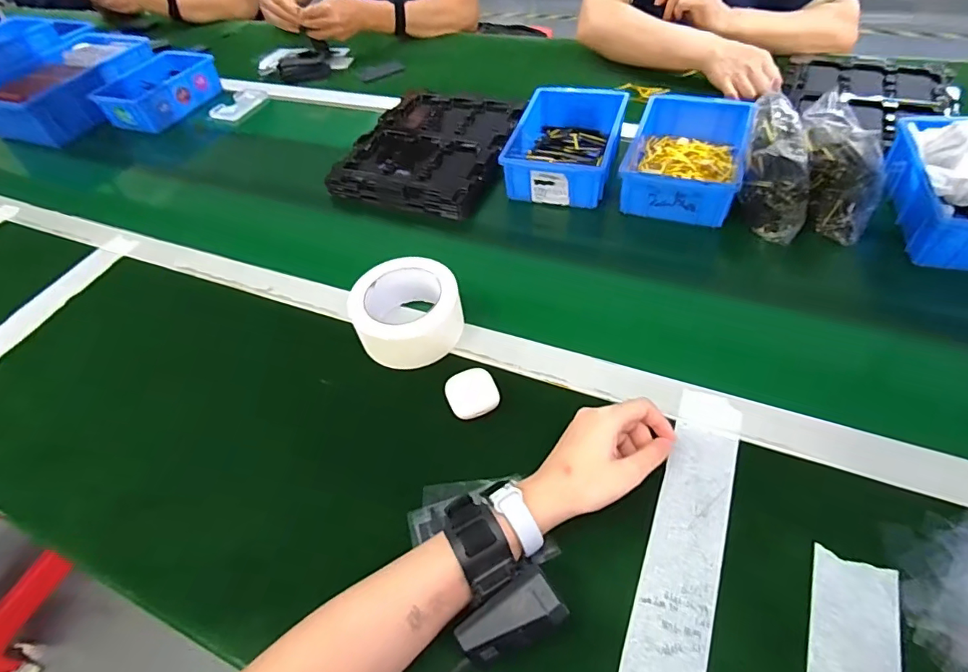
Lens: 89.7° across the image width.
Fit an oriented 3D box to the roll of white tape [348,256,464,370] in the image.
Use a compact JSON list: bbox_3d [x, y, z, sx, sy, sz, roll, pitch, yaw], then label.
[{"bbox_3d":[-0.083,-0.029,0.513,0.105,0.060,0.112,-3,51,4],"label":"roll of white tape"}]

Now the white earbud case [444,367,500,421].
[{"bbox_3d":[-0.011,0.055,0.459,0.046,0.022,0.041,-20,52,-9],"label":"white earbud case"}]

